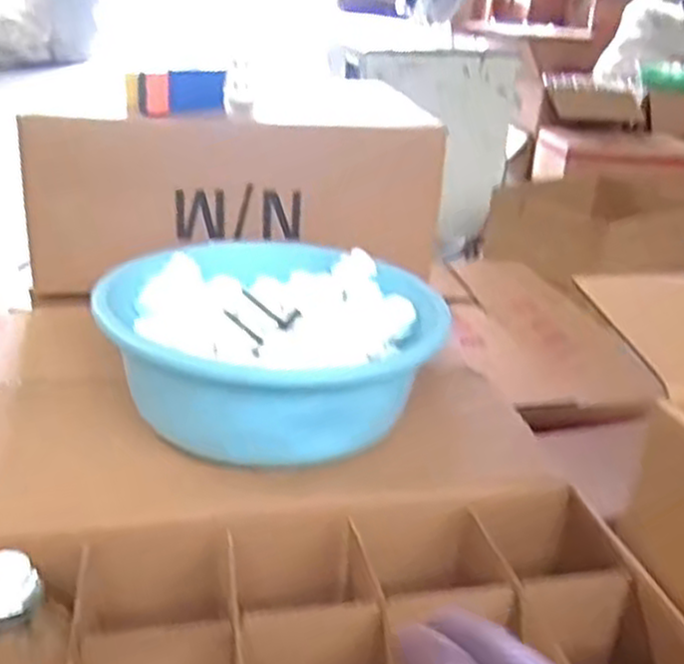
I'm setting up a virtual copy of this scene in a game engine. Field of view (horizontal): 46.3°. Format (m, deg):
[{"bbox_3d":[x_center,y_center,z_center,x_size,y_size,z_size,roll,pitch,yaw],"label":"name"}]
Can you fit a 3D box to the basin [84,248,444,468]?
[{"bbox_3d":[-0.078,0.014,0.898,0.331,0.132,0.331,5,24,-2],"label":"basin"}]

